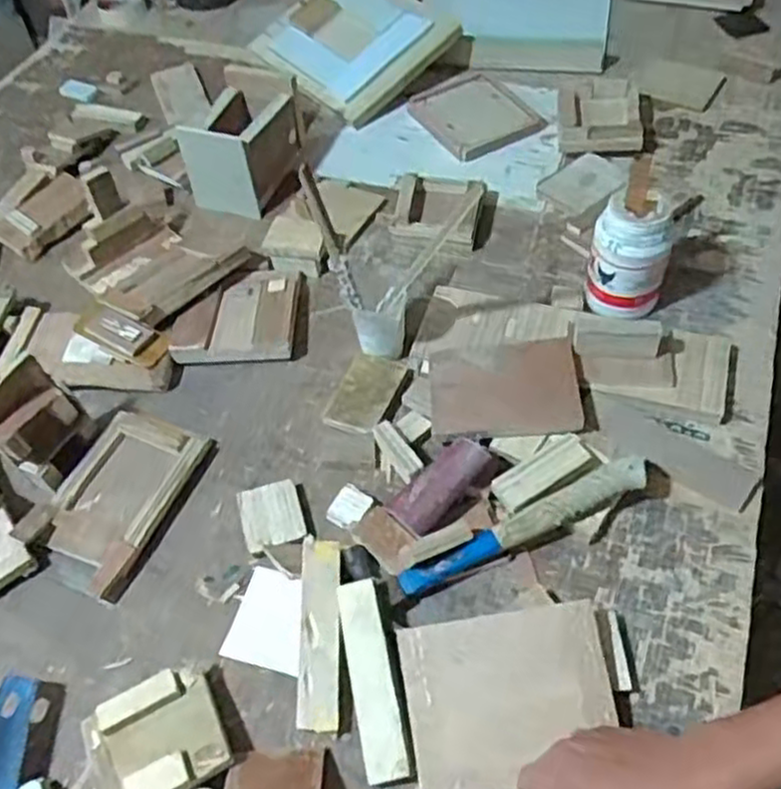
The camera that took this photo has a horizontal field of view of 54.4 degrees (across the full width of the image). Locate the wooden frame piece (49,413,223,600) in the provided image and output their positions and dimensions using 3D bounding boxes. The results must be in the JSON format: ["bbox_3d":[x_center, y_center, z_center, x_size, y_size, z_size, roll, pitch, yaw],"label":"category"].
[{"bbox_3d":[-0.269,0.101,0.749,0.110,0.027,0.183,18,57,18],"label":"wooden frame piece"}]

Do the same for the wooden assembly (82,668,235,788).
[{"bbox_3d":[-0.184,0.274,0.601,0.104,0.041,0.101,-27,55,-14],"label":"wooden assembly"}]

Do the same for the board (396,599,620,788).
[{"bbox_3d":[0.094,0.239,0.595,0.160,0.010,0.132,-6,63,-2],"label":"board"}]

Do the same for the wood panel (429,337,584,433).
[{"bbox_3d":[0.113,-0.007,0.763,0.144,0.011,0.093,-4,72,6],"label":"wood panel"}]

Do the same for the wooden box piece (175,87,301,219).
[{"bbox_3d":[-0.196,-0.327,0.996,0.108,0.108,0.145,11,55,13],"label":"wooden box piece"}]

